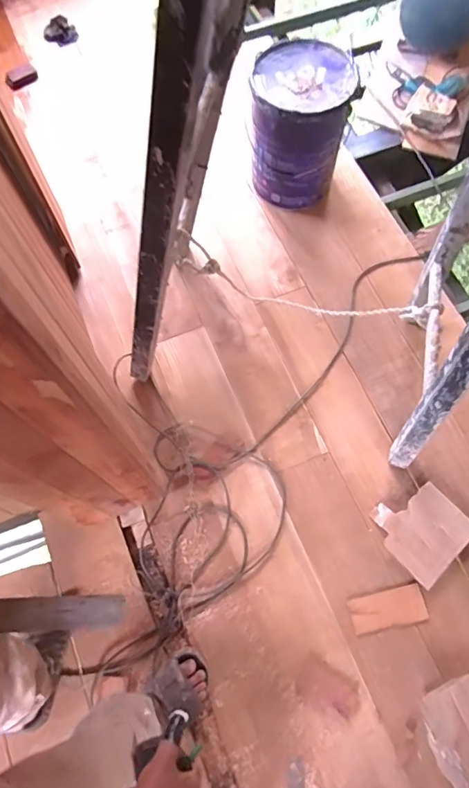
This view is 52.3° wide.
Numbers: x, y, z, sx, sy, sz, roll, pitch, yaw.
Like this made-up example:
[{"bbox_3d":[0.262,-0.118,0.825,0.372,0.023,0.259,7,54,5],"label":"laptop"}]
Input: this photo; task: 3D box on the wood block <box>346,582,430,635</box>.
[{"bbox_3d":[0.375,0.527,1.169,0.181,0.007,0.082,-14,68,-2],"label":"wood block"}]

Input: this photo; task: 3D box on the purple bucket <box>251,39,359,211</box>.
[{"bbox_3d":[0.205,-0.817,1.490,0.269,0.377,0.280,-1,69,1],"label":"purple bucket"}]

